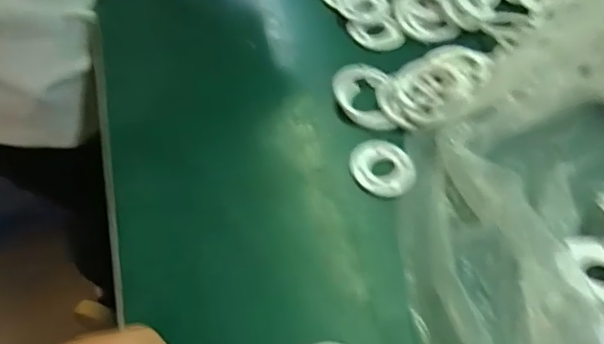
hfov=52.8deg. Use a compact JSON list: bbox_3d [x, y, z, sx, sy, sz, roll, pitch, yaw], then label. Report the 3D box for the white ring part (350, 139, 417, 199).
[{"bbox_3d":[0.059,-0.004,0.444,0.047,0.006,0.047,1,54,-2],"label":"white ring part"}]

